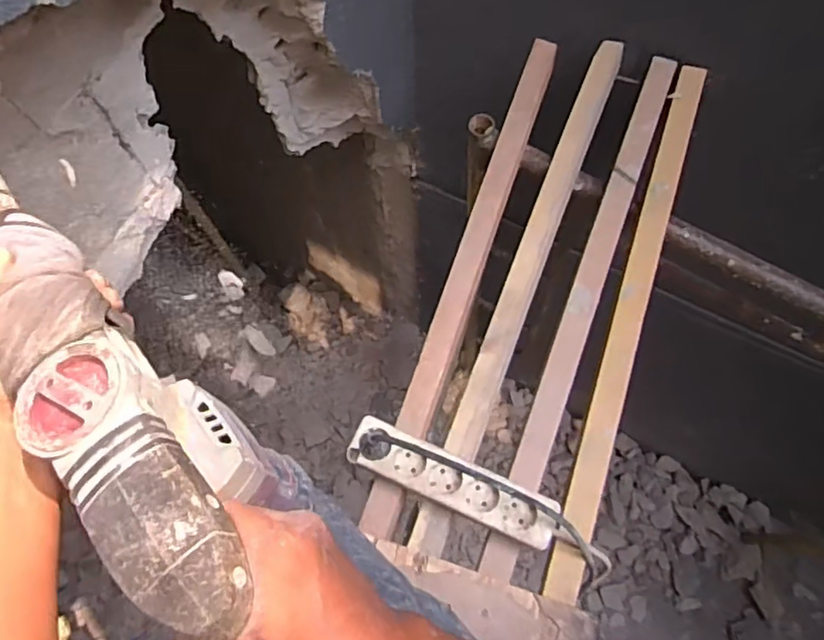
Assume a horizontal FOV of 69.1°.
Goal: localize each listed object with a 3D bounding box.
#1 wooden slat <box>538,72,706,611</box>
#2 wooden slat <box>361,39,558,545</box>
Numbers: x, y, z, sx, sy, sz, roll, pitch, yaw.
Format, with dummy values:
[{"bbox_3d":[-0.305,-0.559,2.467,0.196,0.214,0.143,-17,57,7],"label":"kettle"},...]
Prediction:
[{"bbox_3d":[0.295,-0.034,0.783,0.039,0.035,0.766,18,68,9],"label":"wooden slat"},{"bbox_3d":[0.086,-0.095,0.816,0.042,0.018,0.771,18,68,8],"label":"wooden slat"}]

